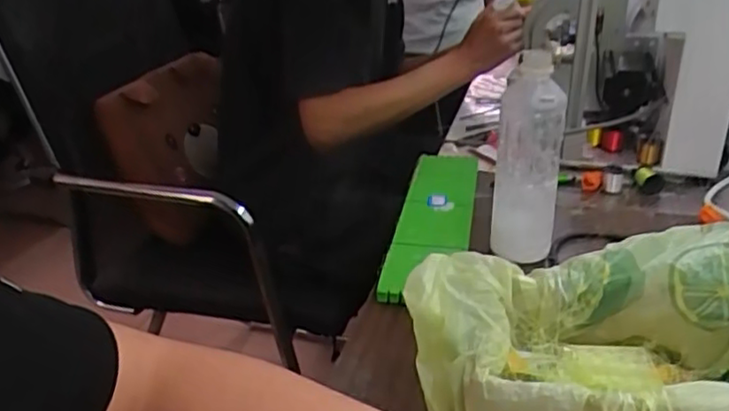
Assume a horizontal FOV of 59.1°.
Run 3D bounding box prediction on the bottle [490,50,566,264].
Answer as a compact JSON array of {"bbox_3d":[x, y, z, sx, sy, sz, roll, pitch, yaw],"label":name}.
[{"bbox_3d":[0.172,-0.037,0.683,0.065,0.217,0.066,6,27,14],"label":"bottle"}]

